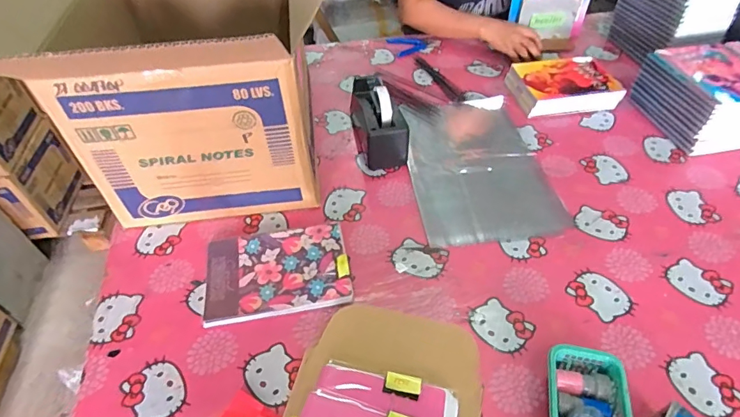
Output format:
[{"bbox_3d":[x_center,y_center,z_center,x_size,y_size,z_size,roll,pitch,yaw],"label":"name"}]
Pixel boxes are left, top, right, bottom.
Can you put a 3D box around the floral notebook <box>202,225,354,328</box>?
[{"bbox_3d":[-0.141,0.095,0.692,0.211,0.015,0.153,-8,47,-6],"label":"floral notebook"}]

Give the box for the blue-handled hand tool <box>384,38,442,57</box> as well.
[{"bbox_3d":[0.110,-0.431,1.204,0.145,0.009,0.099,10,48,11],"label":"blue-handled hand tool"}]

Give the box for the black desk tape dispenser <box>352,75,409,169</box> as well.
[{"bbox_3d":[0.007,-0.181,0.869,0.075,0.115,0.206,-13,48,-10],"label":"black desk tape dispenser"}]

